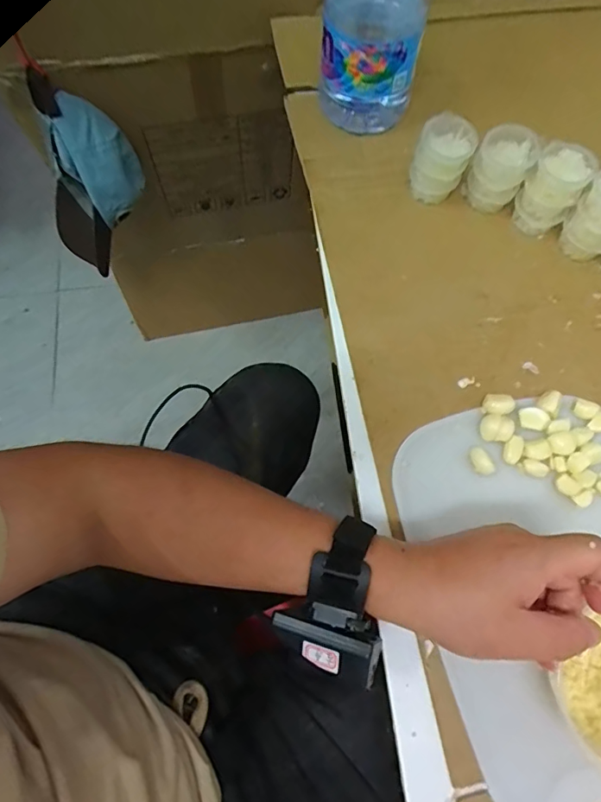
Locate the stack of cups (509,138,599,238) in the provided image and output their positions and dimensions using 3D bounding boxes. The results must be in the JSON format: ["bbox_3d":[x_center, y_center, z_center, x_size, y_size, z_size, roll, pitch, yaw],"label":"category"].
[{"bbox_3d":[0.243,-0.202,0.467,0.048,0.073,0.044,34,73,13],"label":"stack of cups"}]

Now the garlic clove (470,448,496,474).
[{"bbox_3d":[0.147,0.050,0.393,0.014,0.012,0.023,-18,69,-6],"label":"garlic clove"}]

